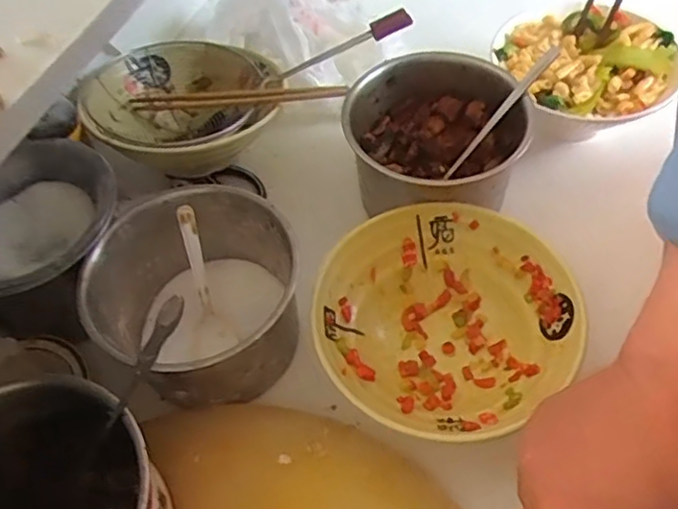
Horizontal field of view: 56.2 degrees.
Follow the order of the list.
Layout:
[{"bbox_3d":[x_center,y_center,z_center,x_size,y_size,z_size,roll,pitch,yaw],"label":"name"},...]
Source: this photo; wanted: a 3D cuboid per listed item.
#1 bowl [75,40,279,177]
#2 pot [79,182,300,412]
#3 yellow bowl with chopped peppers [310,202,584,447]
[{"bbox_3d":[-0.153,-0.137,0.631,0.179,0.076,0.177,-2,53,3],"label":"bowl"},{"bbox_3d":[-0.109,0.033,0.492,0.147,0.089,0.146,-2,53,3],"label":"pot"},{"bbox_3d":[0.078,0.052,0.486,0.188,0.058,0.181,-2,53,3],"label":"yellow bowl with chopped peppers"}]

